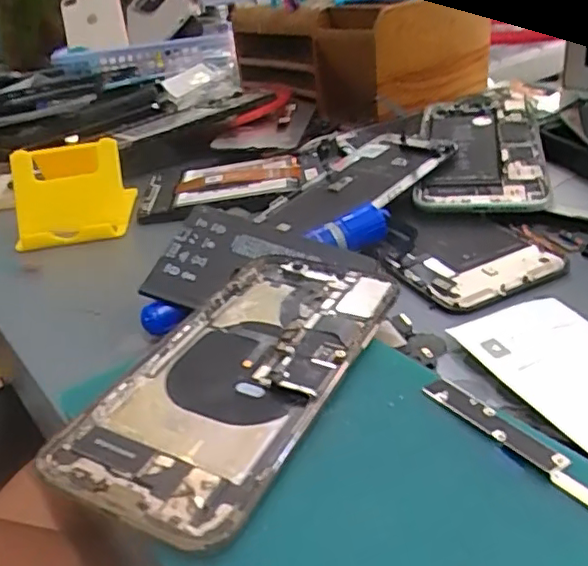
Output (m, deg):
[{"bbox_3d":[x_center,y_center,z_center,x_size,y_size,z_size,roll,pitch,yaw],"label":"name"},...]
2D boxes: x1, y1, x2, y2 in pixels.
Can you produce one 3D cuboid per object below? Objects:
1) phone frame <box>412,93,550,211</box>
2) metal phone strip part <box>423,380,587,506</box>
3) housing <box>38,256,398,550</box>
[{"bbox_3d":[0.118,-0.090,0.388,0.072,0.008,0.150,2,39,14],"label":"phone frame"},{"bbox_3d":[0.064,0.045,0.178,0.009,0.004,0.065,-31,36,-21],"label":"metal phone strip part"},{"bbox_3d":[-0.018,0.029,0.218,0.069,0.011,0.137,9,33,28],"label":"housing"}]

